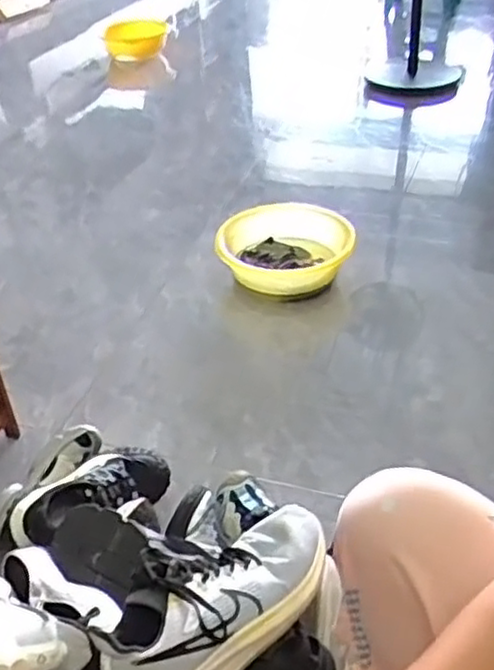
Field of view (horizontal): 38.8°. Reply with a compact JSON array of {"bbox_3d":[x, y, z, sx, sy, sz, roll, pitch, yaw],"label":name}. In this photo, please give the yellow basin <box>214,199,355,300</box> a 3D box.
[{"bbox_3d":[0.088,-0.181,1.517,0.268,0.123,0.265,-2,38,1],"label":"yellow basin"}]

